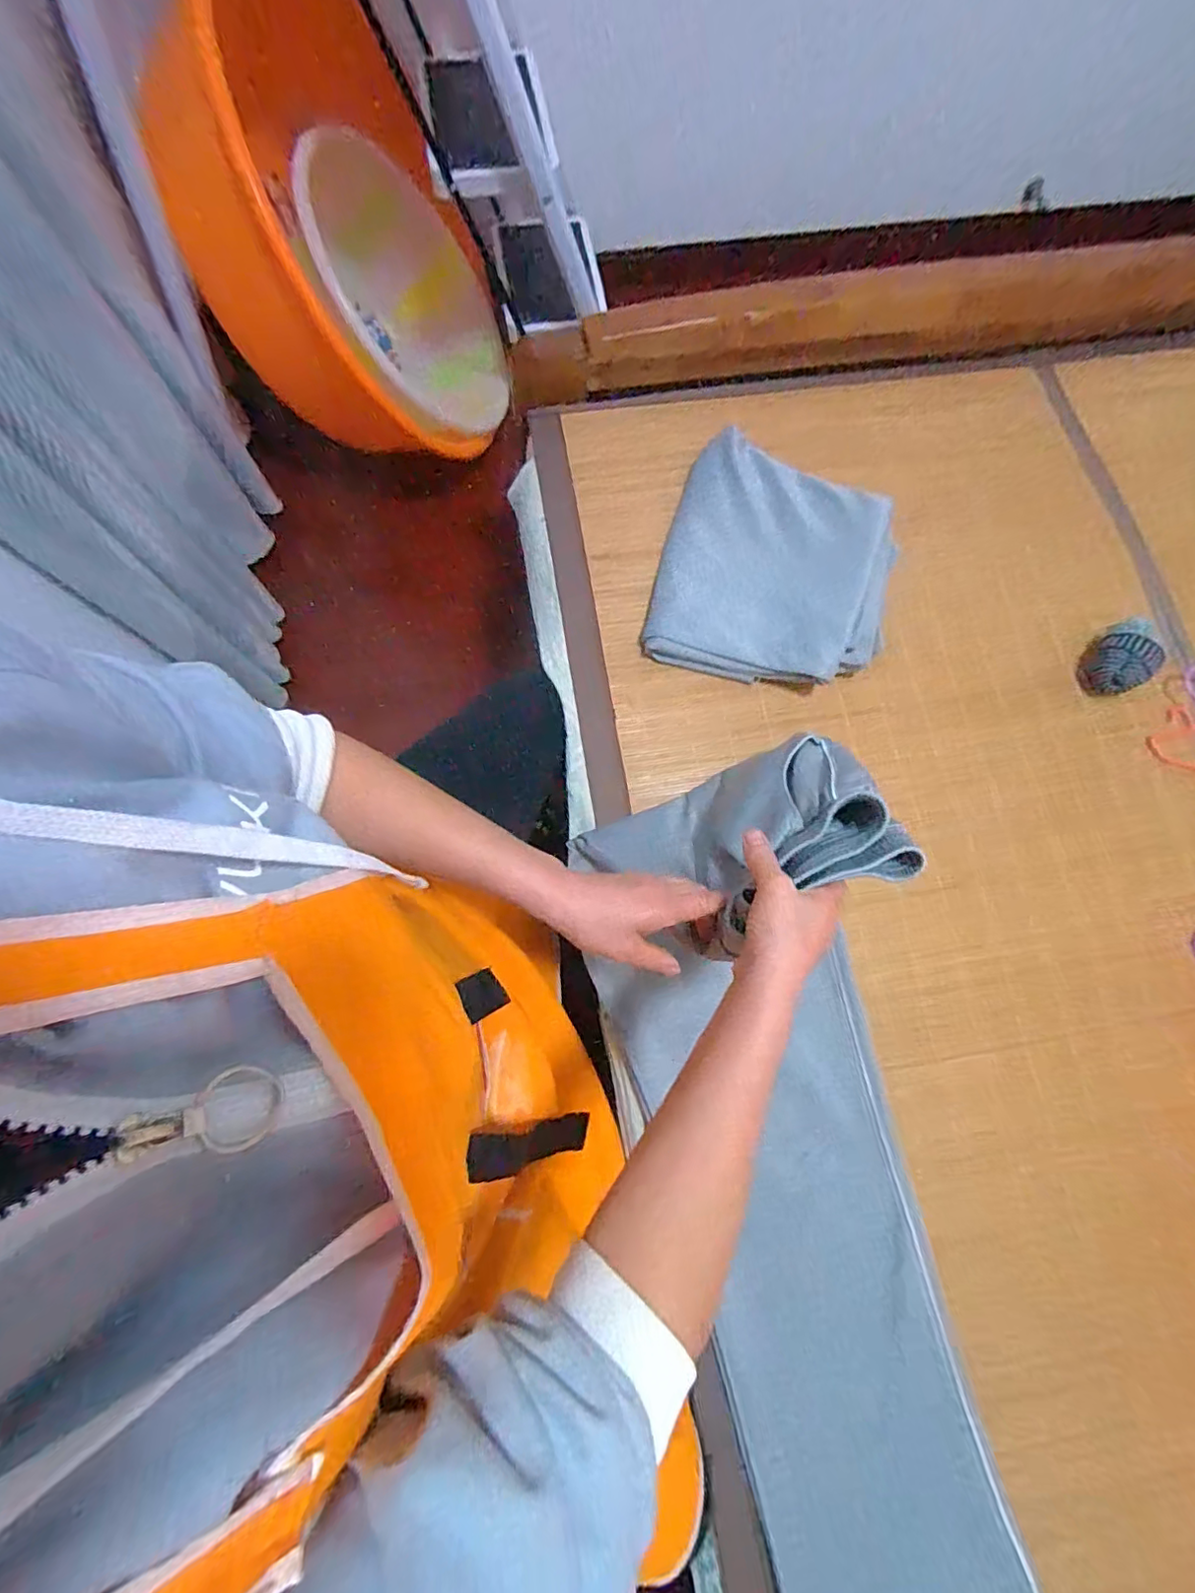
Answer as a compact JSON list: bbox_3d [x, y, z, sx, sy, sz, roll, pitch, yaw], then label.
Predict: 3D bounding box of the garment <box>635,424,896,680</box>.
[{"bbox_3d":[0.214,-0.271,0.683,0.263,0.058,0.290,15,76,3],"label":"garment"}]

